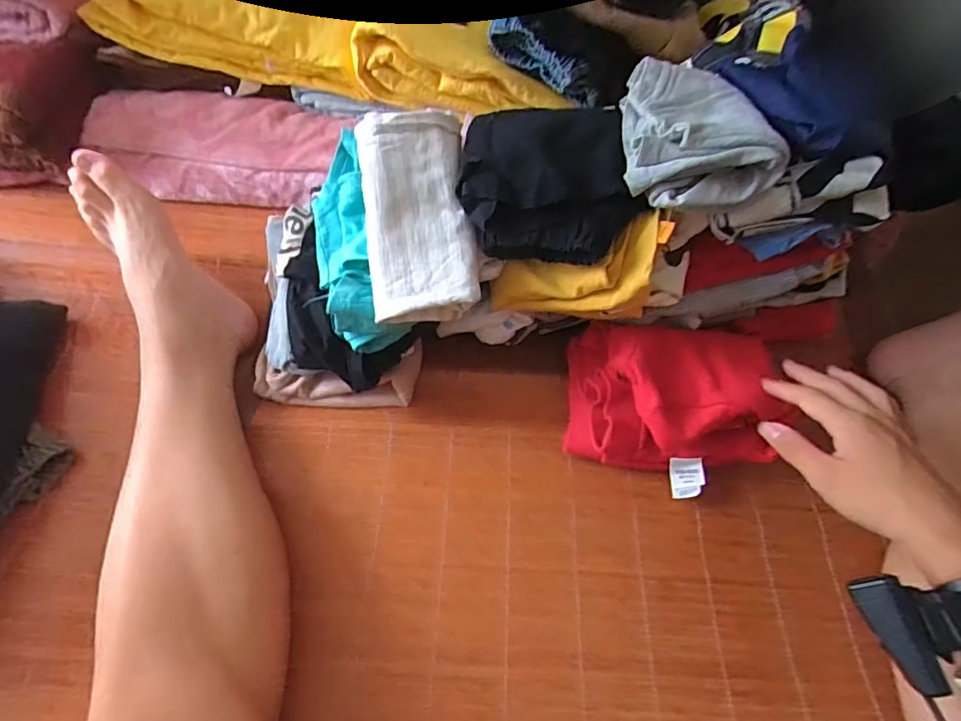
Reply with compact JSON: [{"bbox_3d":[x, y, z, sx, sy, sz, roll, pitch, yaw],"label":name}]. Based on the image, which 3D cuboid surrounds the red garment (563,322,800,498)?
[{"bbox_3d":[0.190,0.044,0.533,0.194,0.088,0.133,6,50,1],"label":"red garment"}]

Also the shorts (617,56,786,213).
[{"bbox_3d":[0.169,-0.188,0.446,0.108,0.057,0.125,-9,54,-8],"label":"shorts"}]

